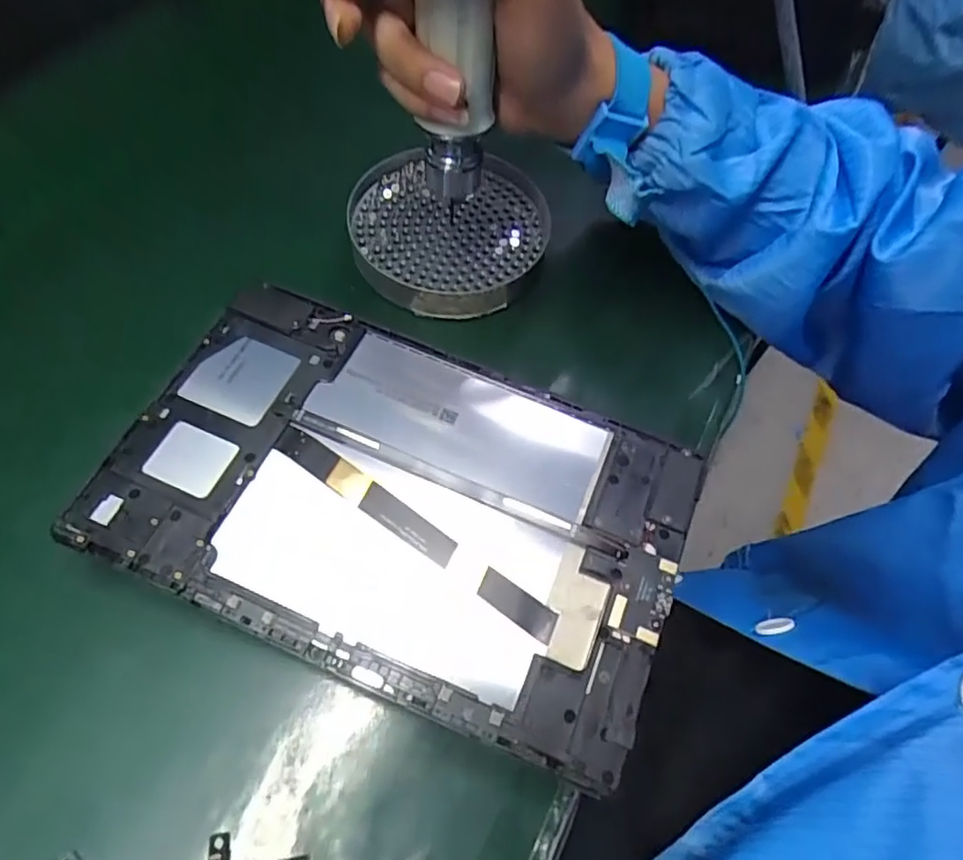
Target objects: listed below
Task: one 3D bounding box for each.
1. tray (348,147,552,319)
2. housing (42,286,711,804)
[{"bbox_3d":[-0.019,-0.116,0.371,0.112,0.018,0.110,2,62,-3],"label":"tray"},{"bbox_3d":[-0.035,0.028,0.278,0.238,0.008,0.147,22,62,7],"label":"housing"}]

